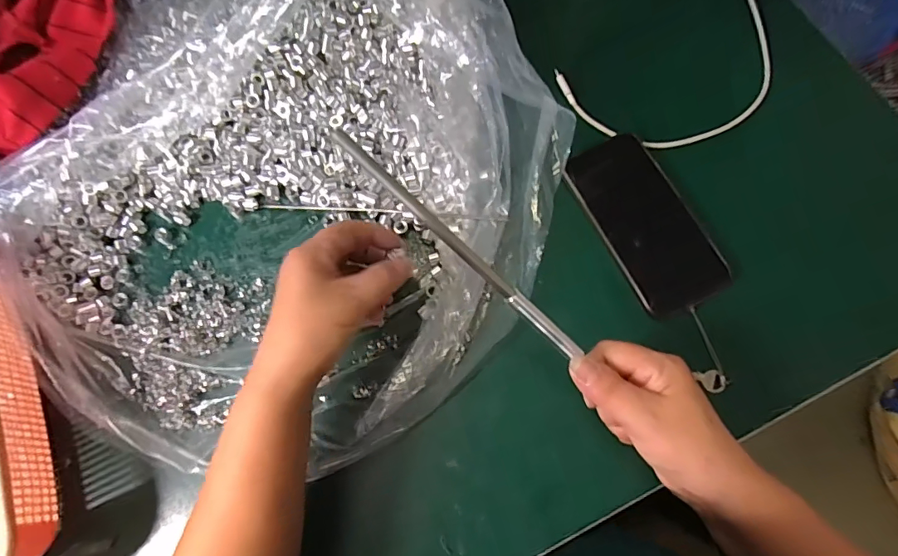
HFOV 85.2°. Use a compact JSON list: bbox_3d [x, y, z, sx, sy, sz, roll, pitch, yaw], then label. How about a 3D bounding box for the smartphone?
[{"bbox_3d":[0.167,-0.050,0.419,0.077,0.011,0.159,-25,74,-6],"label":"smartphone"}]

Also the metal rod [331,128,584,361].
[{"bbox_3d":[0.011,-0.016,0.297,0.201,0.006,0.010,42,79,-15],"label":"metal rod"}]

